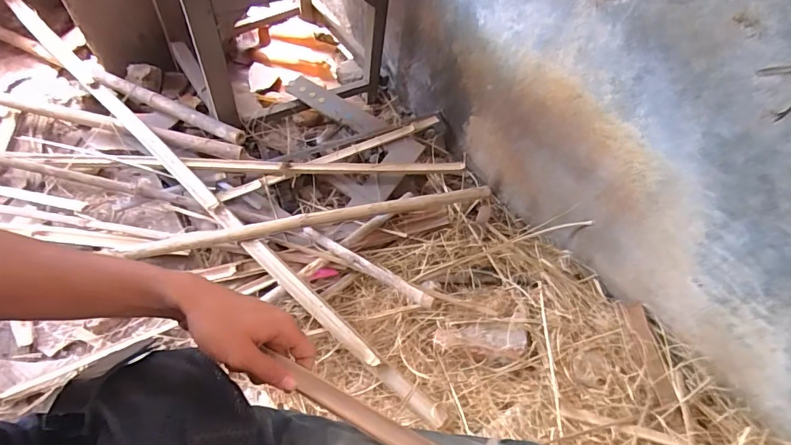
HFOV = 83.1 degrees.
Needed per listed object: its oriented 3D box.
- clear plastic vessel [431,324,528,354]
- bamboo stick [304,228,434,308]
[{"bbox_3d":[0.160,0.221,0.850,0.168,0.034,0.051,5,57,0],"label":"clear plastic vessel"},{"bbox_3d":[-0.061,0.083,0.872,0.322,0.026,0.018,26,58,32],"label":"bamboo stick"}]

